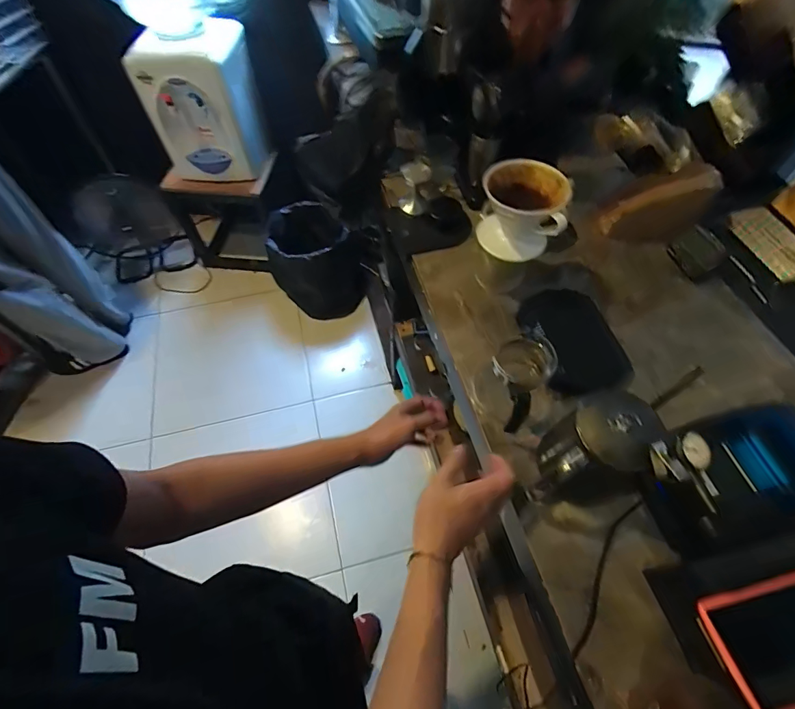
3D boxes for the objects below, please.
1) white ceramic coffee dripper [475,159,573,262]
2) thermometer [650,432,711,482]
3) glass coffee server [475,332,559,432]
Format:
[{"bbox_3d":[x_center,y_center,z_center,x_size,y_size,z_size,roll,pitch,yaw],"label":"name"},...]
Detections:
[{"bbox_3d":[0.177,-0.202,0.591,0.116,0.103,0.093,17,60,11],"label":"white ceramic coffee dripper"},{"bbox_3d":[0.267,0.098,0.387,0.029,0.048,0.036,-20,60,-11],"label":"thermometer"},{"bbox_3d":[0.146,0.040,0.546,0.087,0.094,0.113,28,63,17],"label":"glass coffee server"}]

